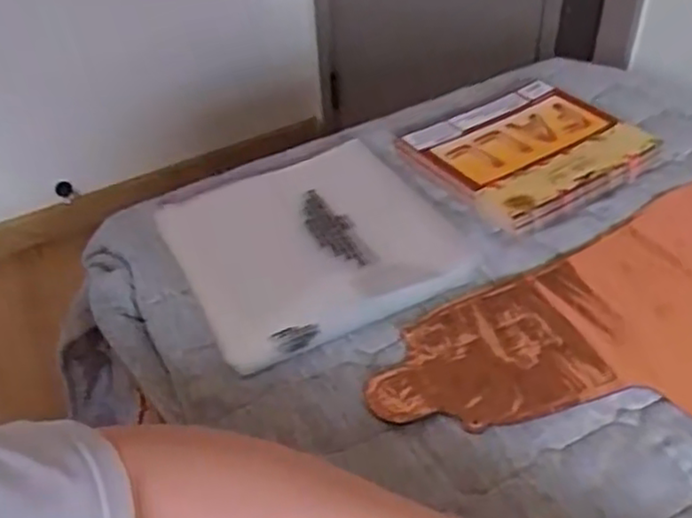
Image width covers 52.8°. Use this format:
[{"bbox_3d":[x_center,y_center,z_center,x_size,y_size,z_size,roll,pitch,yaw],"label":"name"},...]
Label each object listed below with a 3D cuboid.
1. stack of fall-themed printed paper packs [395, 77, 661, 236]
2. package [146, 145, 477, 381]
[{"bbox_3d":[0.177,-0.108,0.678,0.200,0.020,0.169,-27,47,-22],"label":"stack of fall-themed printed paper packs"},{"bbox_3d":[-0.030,-0.020,0.586,0.216,0.026,0.203,-23,46,-19],"label":"package"}]

